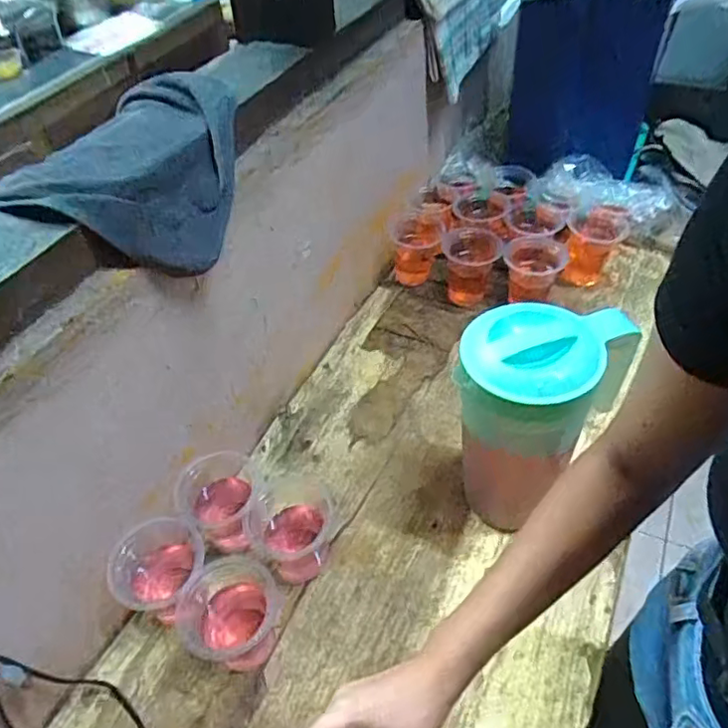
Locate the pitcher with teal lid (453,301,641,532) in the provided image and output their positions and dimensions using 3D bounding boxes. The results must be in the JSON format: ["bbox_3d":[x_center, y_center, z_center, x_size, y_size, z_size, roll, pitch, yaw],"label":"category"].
[{"bbox_3d":[0.159,0.065,0.598,0.119,0.244,0.106,16,50,20],"label":"pitcher with teal lid"}]

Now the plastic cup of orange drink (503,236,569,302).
[{"bbox_3d":[0.250,-0.136,0.886,0.085,0.082,0.091,8,48,13],"label":"plastic cup of orange drink"}]

